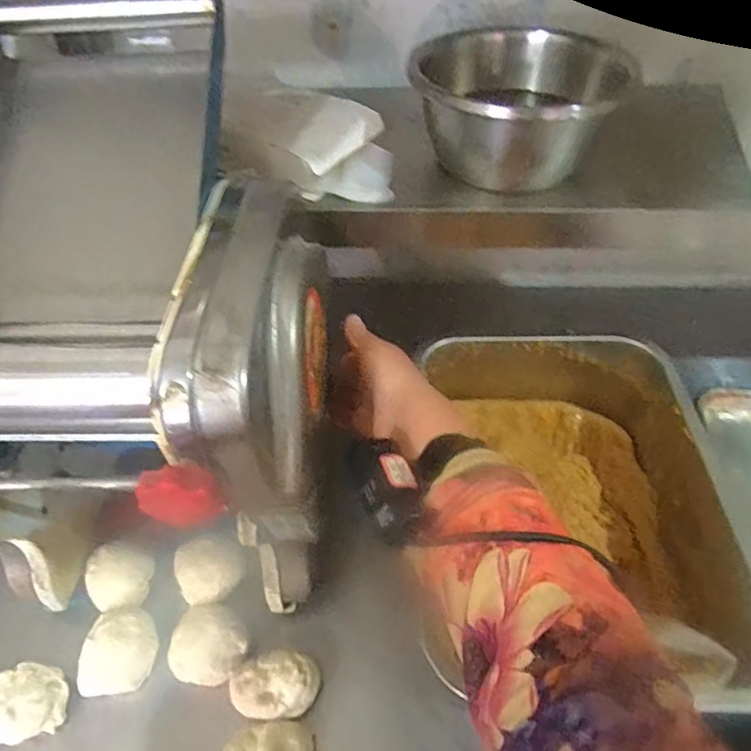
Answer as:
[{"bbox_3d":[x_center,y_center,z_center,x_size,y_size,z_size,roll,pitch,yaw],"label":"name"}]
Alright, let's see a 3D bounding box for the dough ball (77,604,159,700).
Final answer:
[{"bbox_3d":[-0.236,0.256,0.526,0.061,0.050,0.076,1,49,3],"label":"dough ball"}]

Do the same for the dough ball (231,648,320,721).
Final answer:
[{"bbox_3d":[-0.089,0.273,0.497,0.075,0.043,0.053,-1,49,1],"label":"dough ball"}]

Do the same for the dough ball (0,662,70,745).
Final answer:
[{"bbox_3d":[-0.311,0.289,0.495,0.066,0.047,0.058,5,49,6],"label":"dough ball"}]

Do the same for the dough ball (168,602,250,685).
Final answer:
[{"bbox_3d":[-0.156,0.251,0.522,0.069,0.038,0.065,-1,49,1],"label":"dough ball"}]

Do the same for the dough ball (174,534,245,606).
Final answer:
[{"bbox_3d":[-0.169,0.192,0.565,0.063,0.035,0.062,34,58,28],"label":"dough ball"}]

